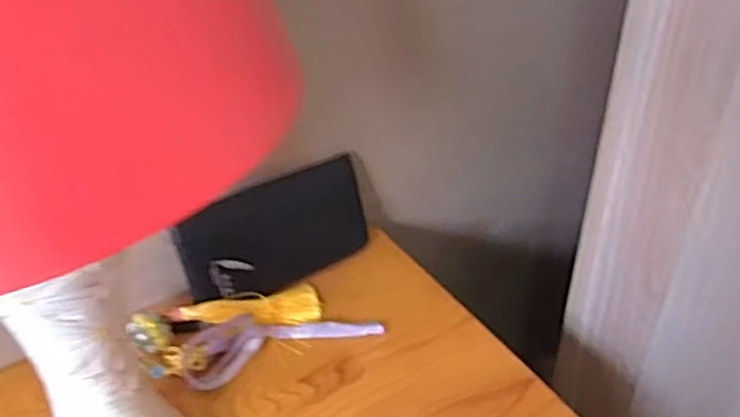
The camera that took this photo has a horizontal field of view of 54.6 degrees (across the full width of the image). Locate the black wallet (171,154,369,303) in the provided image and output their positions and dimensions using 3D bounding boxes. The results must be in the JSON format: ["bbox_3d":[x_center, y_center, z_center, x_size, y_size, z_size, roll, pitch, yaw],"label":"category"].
[{"bbox_3d":[-0.085,0.023,0.660,0.172,0.096,0.022,-24,16,-26],"label":"black wallet"}]

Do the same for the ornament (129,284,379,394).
[{"bbox_3d":[-0.098,0.099,0.613,0.191,0.030,0.078,-15,39,-18],"label":"ornament"}]

